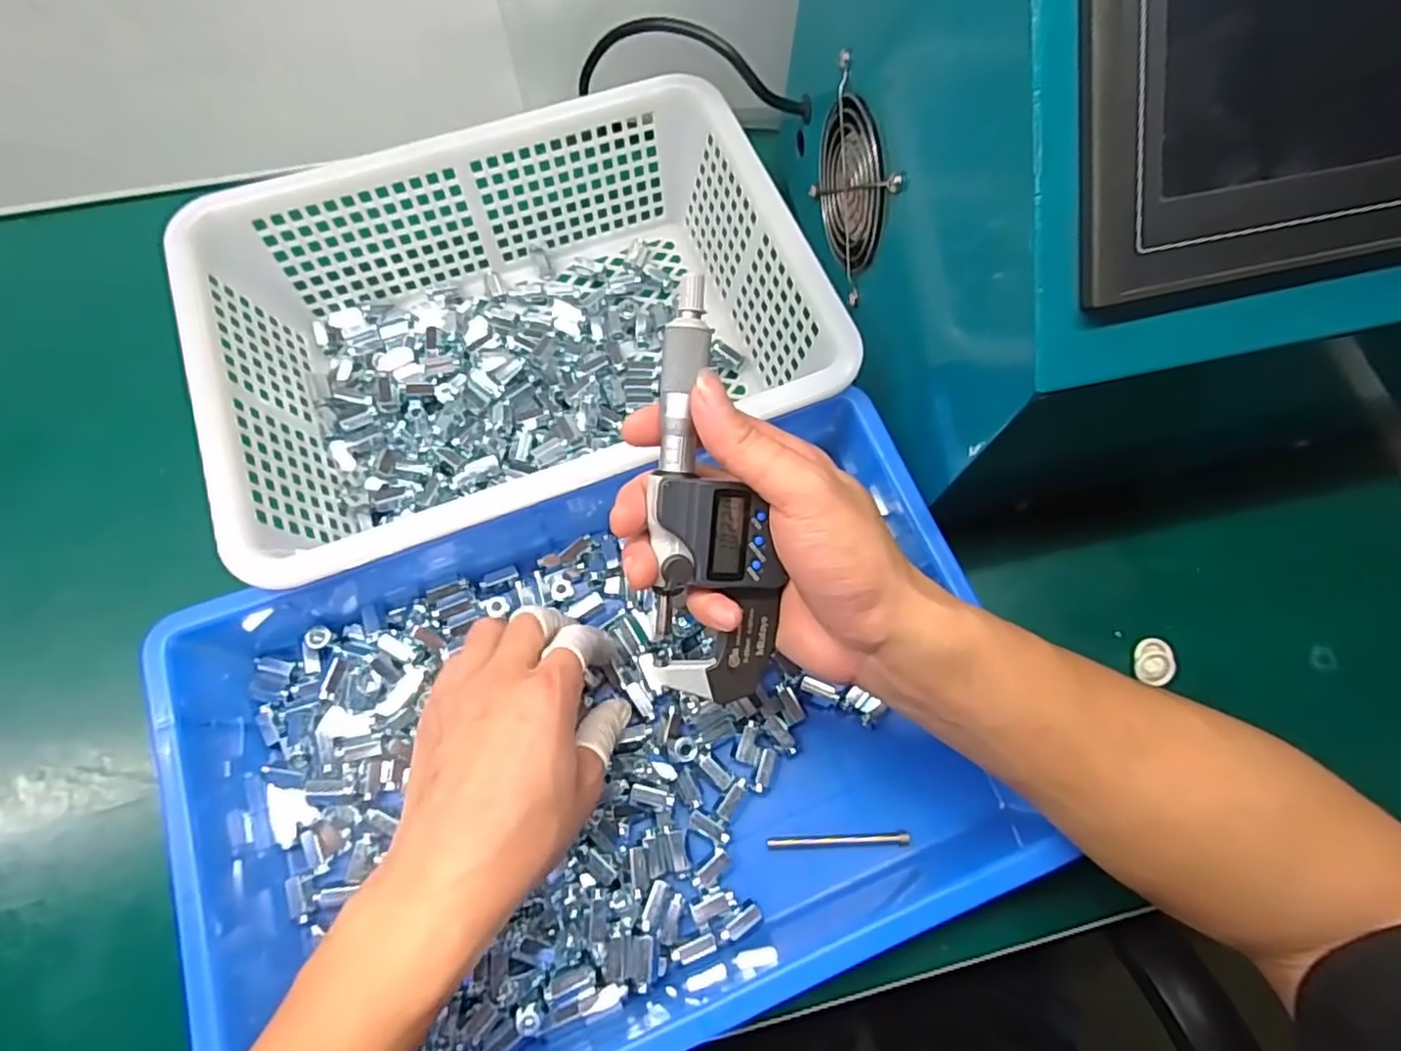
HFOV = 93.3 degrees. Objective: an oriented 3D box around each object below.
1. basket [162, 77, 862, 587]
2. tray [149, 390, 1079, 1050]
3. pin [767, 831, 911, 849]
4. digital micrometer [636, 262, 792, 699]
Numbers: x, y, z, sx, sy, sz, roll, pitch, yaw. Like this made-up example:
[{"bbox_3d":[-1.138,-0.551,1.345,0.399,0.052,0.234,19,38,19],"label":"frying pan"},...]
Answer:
[{"bbox_3d":[-0.100,-0.110,0.380,0.314,0.083,0.229,-20,73,-9],"label":"basket"},{"bbox_3d":[-0.038,0.104,0.319,0.380,0.071,0.259,-18,72,-8],"label":"tray"},{"bbox_3d":[0.069,0.158,0.330,0.070,0.006,0.006,-2,71,-3],"label":"pin"},{"bbox_3d":[-0.001,-0.007,0.254,0.054,0.017,0.162,-8,100,-4],"label":"digital micrometer"}]

